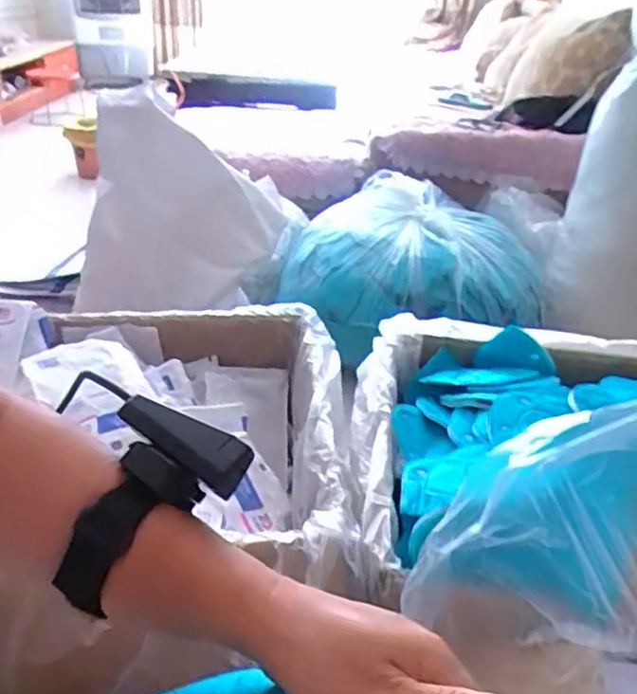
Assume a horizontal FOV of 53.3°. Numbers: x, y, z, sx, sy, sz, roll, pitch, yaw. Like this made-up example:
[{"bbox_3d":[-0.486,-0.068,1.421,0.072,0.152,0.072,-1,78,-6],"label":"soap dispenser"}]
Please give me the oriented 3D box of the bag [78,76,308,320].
[{"bbox_3d":[-0.312,-0.315,1.438,0.507,0.448,0.207,-3,32,-8],"label":"bag"}]

